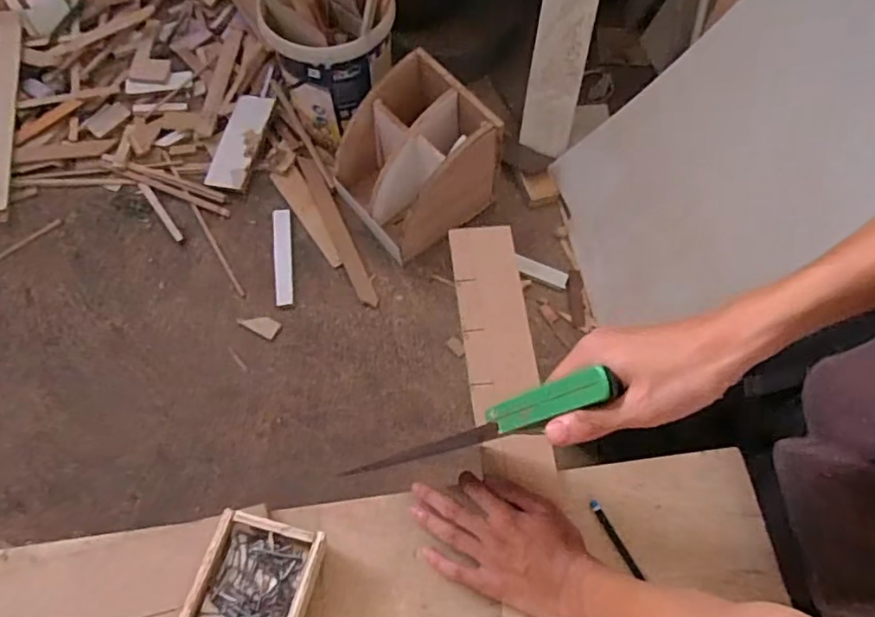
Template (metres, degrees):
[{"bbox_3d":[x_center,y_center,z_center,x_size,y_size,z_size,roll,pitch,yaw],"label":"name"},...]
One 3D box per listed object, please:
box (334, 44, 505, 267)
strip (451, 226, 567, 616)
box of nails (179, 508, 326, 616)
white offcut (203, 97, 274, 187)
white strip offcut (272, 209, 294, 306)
[{"bbox_3d":[-0.051,-0.362,1.422,0.304,0.323,0.305,-37,73,-14],"label":"box"},{"bbox_3d":[0.087,0.186,0.563,0.072,0.014,0.597,-5,68,-5],"label":"strip"},{"bbox_3d":[-0.160,0.248,0.517,0.099,0.050,0.112,13,66,3],"label":"box of nails"},{"bbox_3d":[-0.540,-0.467,1.602,0.128,0.019,0.289,10,76,17],"label":"white offcut"},{"bbox_3d":[-0.403,-0.136,1.515,0.047,0.013,0.262,-2,76,-13],"label":"white strip offcut"}]

